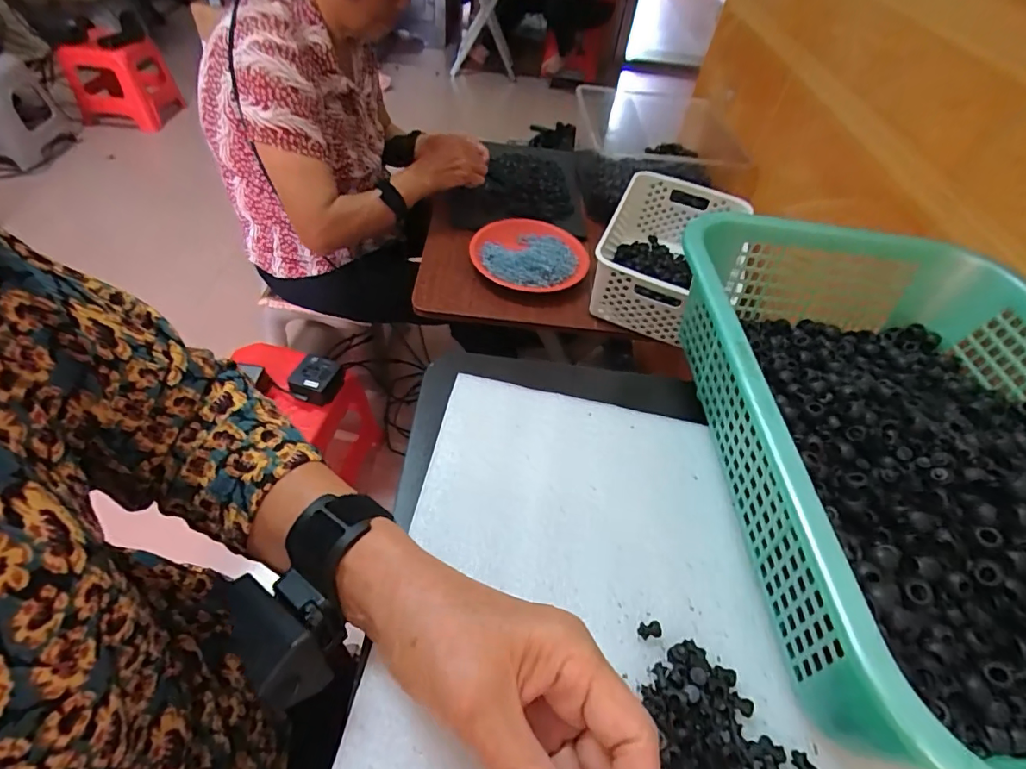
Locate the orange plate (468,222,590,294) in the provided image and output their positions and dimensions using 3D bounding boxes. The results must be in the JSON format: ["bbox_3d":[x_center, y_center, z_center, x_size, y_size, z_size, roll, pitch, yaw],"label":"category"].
[{"bbox_3d":[0.031,-0.217,0.827,0.179,0.034,0.181,4,48,-4],"label":"orange plate"}]

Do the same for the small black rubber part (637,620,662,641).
[{"bbox_3d":[0.078,0.140,0.283,0.014,0.006,0.009,1,49,-7],"label":"small black rubber part"}]

